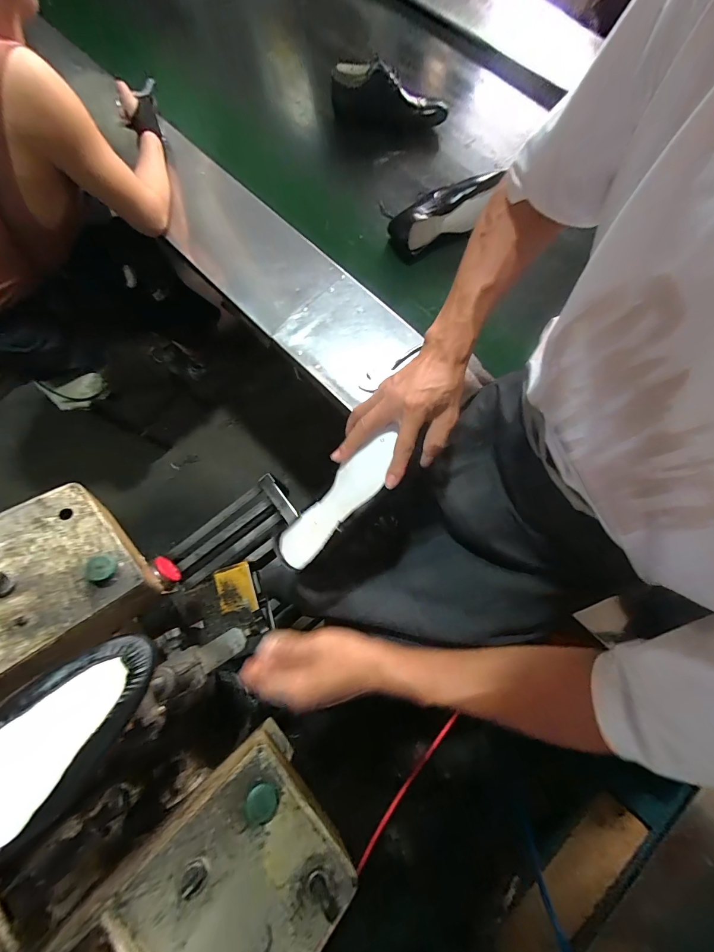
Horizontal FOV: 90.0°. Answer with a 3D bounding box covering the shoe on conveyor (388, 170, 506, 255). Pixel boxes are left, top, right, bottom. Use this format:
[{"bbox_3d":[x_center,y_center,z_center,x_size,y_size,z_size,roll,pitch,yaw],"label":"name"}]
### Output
[{"bbox_3d":[0.197,-0.583,0.803,0.263,0.090,0.079,-27,77,-5],"label":"shoe on conveyor"}]

